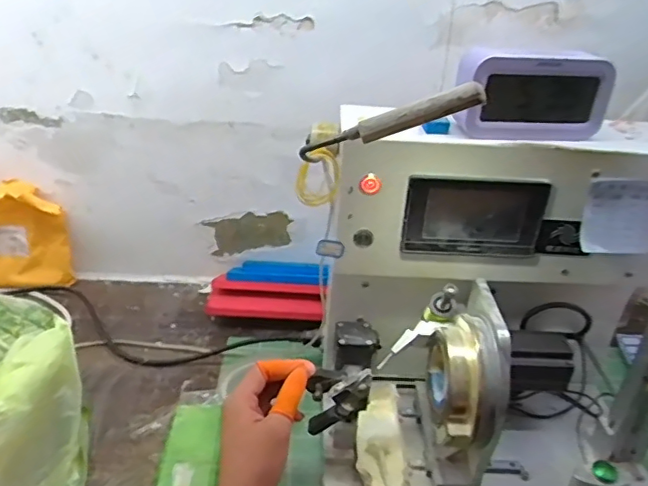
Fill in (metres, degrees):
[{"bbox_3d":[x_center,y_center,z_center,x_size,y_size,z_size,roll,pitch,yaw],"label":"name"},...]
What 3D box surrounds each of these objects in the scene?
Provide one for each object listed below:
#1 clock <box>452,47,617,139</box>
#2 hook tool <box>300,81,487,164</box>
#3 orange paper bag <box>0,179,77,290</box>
[{"bbox_3d":[0.200,-0.141,0.530,0.149,0.078,0.037,-1,30,-9],"label":"clock"},{"bbox_3d":[0.048,-0.088,0.422,0.143,0.017,0.024,-16,25,17],"label":"hook tool"},{"bbox_3d":[-0.467,-0.008,0.825,0.171,0.162,0.048,-1,30,-9],"label":"orange paper bag"}]

